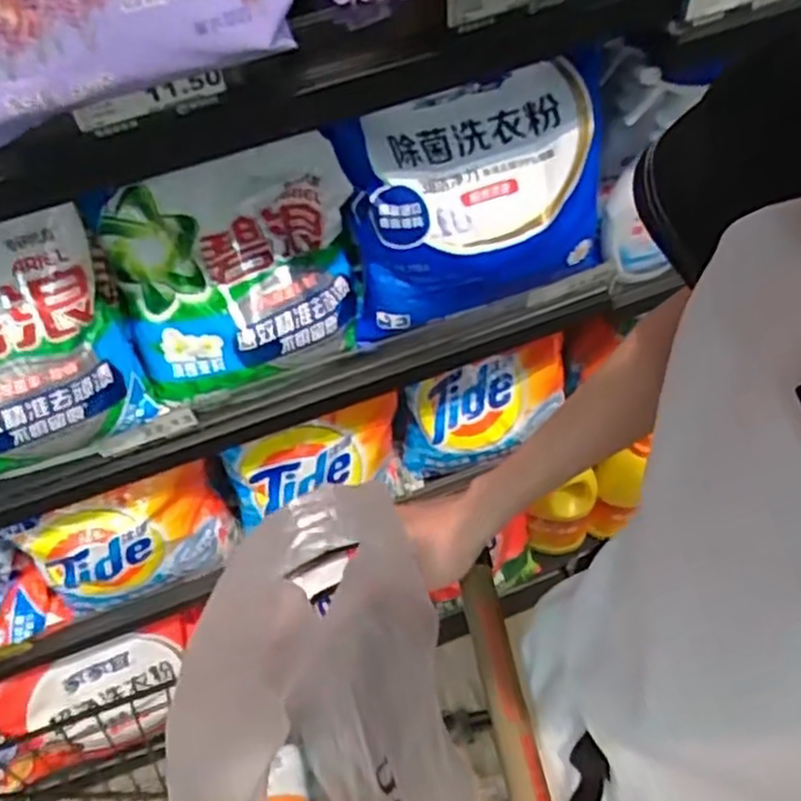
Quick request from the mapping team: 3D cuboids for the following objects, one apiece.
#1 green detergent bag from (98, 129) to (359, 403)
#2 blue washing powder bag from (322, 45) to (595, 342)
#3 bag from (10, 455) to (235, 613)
[{"bbox_3d":[-0.143,-0.112,0.675,0.211,0.154,0.114,-21,58,-10],"label":"green detergent bag"},{"bbox_3d":[0.066,-0.168,0.670,0.235,0.172,0.096,-19,58,-8],"label":"blue washing powder bag"},{"bbox_3d":[-0.302,0.164,0.884,0.222,0.194,0.060,-27,59,-13],"label":"bag"}]

